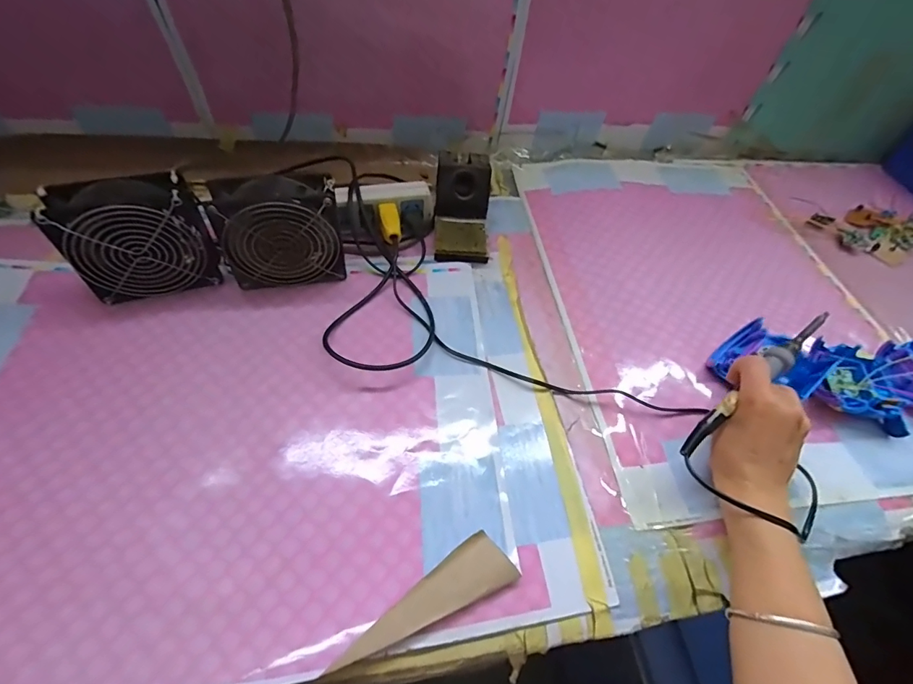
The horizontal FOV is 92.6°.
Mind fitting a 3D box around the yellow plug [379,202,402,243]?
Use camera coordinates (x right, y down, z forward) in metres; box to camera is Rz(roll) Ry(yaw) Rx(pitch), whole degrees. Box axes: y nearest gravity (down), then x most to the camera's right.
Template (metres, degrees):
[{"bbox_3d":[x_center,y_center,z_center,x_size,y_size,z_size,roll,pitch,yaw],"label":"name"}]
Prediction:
[{"bbox_3d":[-0.081,-0.147,0.537,0.023,0.019,0.050,-9,79,-10],"label":"yellow plug"}]

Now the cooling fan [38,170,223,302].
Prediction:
[{"bbox_3d":[-0.319,-0.103,0.442,0.123,0.119,0.050,-20,59,-20],"label":"cooling fan"}]

